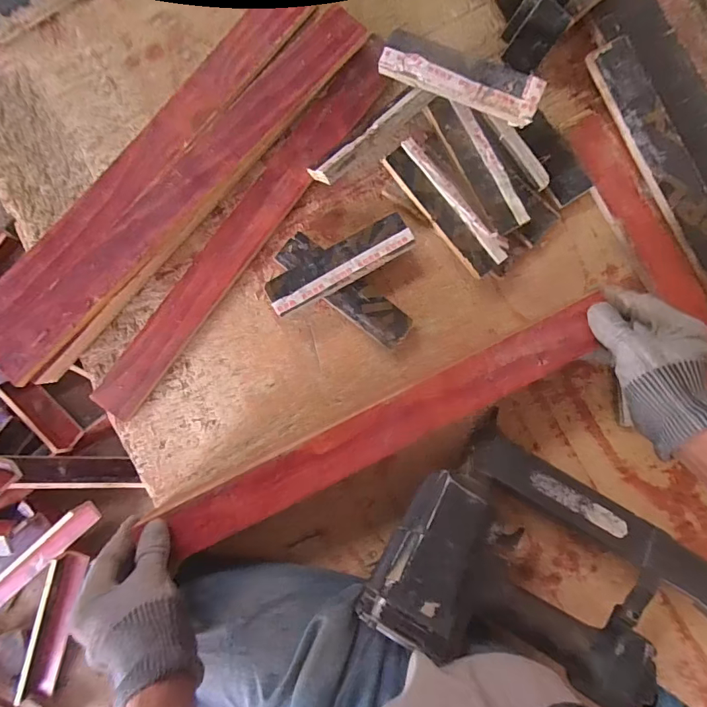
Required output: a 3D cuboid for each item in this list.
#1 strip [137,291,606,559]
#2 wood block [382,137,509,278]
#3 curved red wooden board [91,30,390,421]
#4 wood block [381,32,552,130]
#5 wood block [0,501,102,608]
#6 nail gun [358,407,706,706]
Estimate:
[{"bbox_3d":[0.025,0.072,0.426,0.449,0.011,0.047,-27,89,0],"label":"strip"},{"bbox_3d":[0.097,-0.153,0.474,0.043,0.025,0.159,-40,88,1],"label":"wood block"},{"bbox_3d":[-0.119,-0.134,0.489,0.056,0.017,0.487,37,90,2],"label":"curved red wooden board"},{"bbox_3d":[0.108,-0.281,0.448,0.163,0.018,0.044,24,86,2],"label":"wood block"},{"bbox_3d":[-0.761,0.491,1.054,0.369,0.044,0.060,-42,87,-3],"label":"wood block"},{"bbox_3d":[0.195,0.219,0.432,0.338,0.071,0.225,28,62,0],"label":"nail gun"}]

